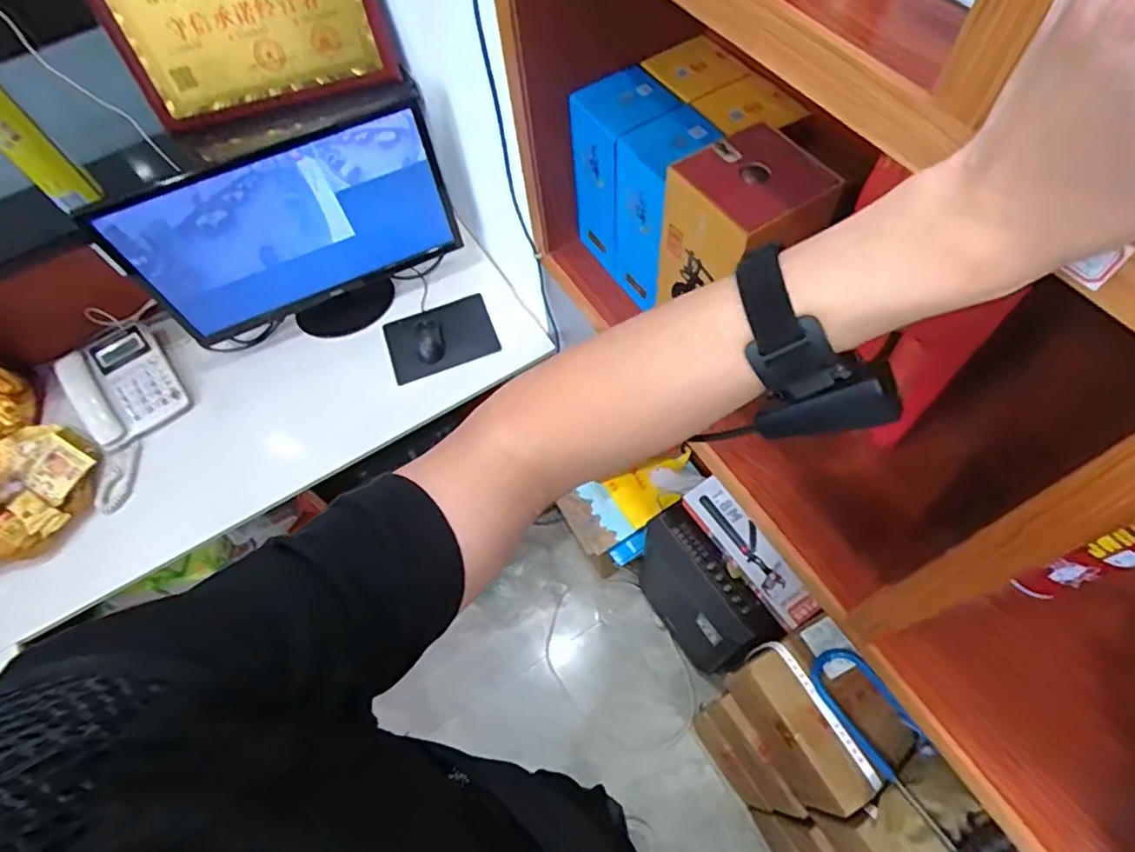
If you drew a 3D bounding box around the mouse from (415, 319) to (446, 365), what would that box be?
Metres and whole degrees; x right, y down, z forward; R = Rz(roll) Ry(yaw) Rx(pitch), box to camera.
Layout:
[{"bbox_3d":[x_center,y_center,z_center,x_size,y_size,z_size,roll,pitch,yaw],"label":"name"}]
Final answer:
[{"bbox_3d":[-0.269,-0.167,1.214,0.058,0.039,0.098,-10,62,-2],"label":"mouse"}]

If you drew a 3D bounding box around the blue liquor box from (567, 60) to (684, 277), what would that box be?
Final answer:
[{"bbox_3d":[0.072,-0.338,0.826,0.100,0.220,0.109,-33,65,-13],"label":"blue liquor box"}]

